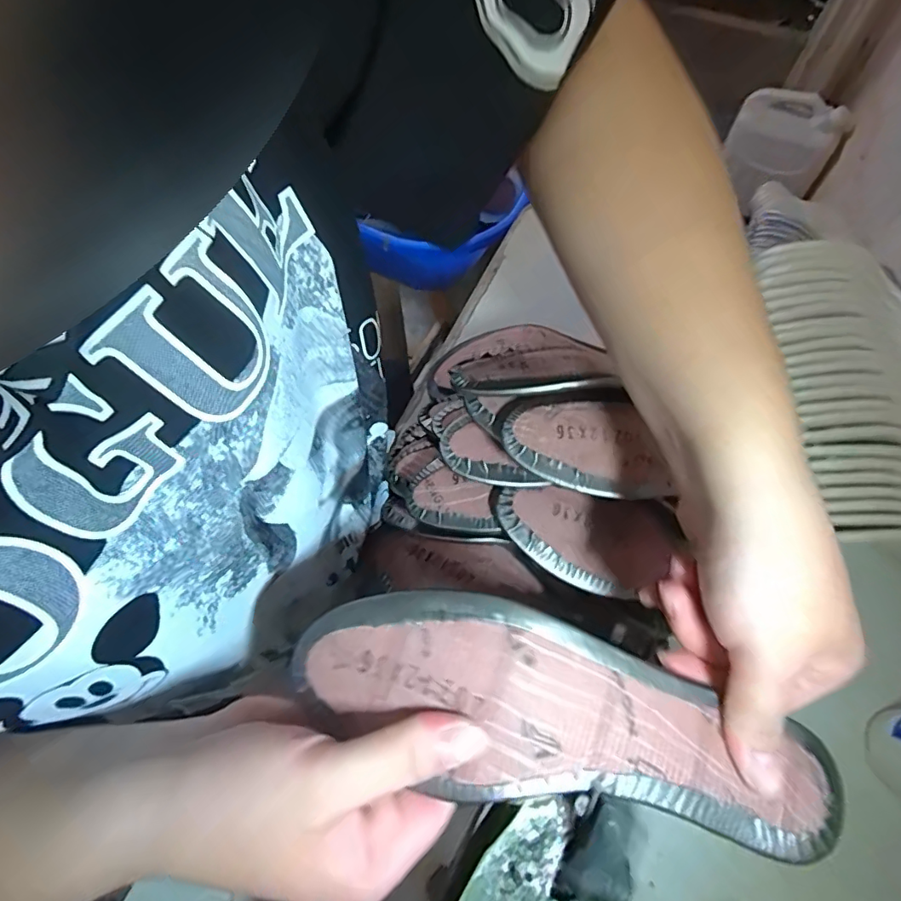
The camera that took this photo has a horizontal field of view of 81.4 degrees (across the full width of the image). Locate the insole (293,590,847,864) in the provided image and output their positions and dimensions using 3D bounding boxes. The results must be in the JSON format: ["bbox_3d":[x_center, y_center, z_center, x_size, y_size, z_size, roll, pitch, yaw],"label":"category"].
[{"bbox_3d":[0.047,0.109,0.211,0.221,0.029,0.068,17,65,4],"label":"insole"}]

